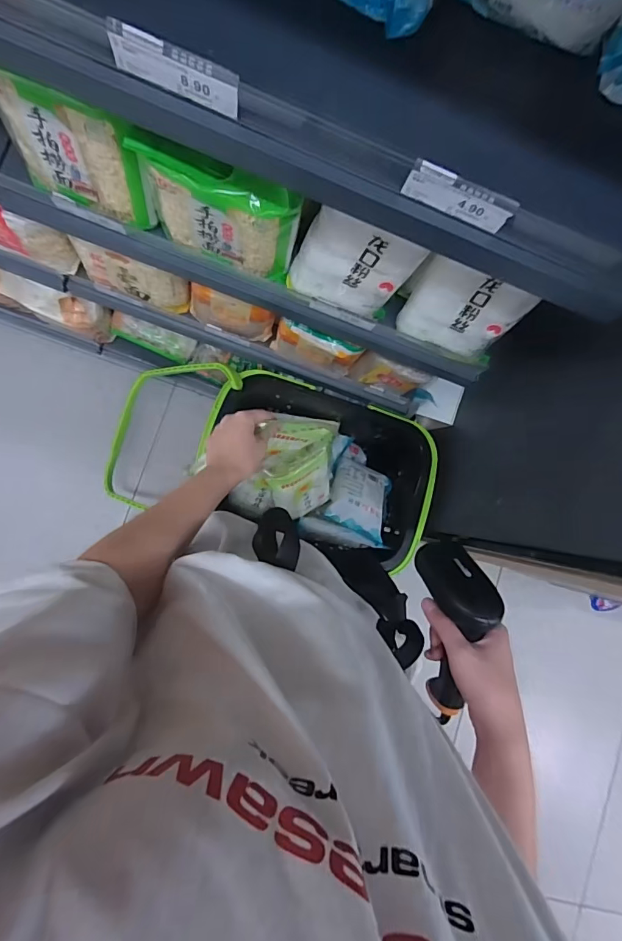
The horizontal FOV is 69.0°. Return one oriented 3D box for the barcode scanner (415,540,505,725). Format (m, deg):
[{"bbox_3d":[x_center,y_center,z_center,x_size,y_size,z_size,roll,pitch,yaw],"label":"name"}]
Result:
[{"bbox_3d":[0.149,0.174,0.456,0.063,0.077,0.186,-2,96,-9],"label":"barcode scanner"}]

